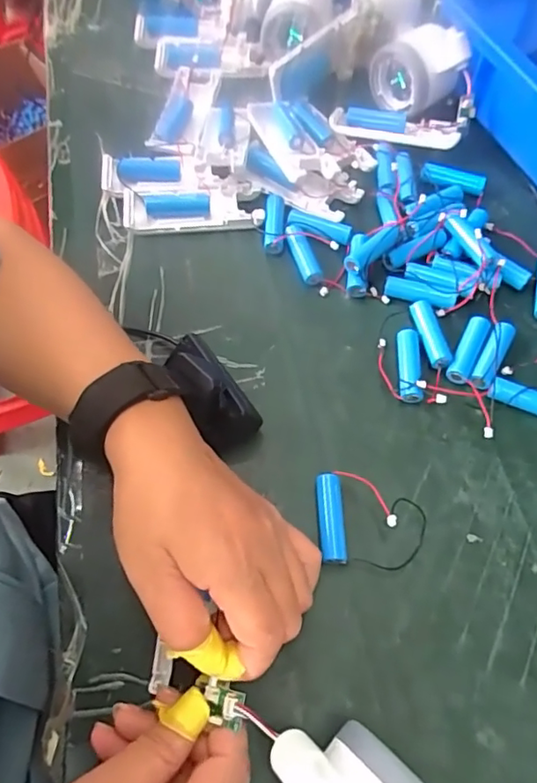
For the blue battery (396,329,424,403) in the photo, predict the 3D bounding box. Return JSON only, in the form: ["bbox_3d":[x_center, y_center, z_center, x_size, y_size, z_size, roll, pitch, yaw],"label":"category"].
[{"bbox_3d":[0.092,-0.017,0.363,0.014,0.015,0.049,4,62,0],"label":"blue battery"}]

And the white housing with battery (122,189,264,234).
[{"bbox_3d":[-0.060,-0.140,0.426,0.105,0.018,0.036,-2,62,-3],"label":"white housing with battery"}]

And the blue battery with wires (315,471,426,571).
[{"bbox_3d":[0.058,0.073,0.315,0.064,0.020,0.049,6,62,1],"label":"blue battery with wires"}]

